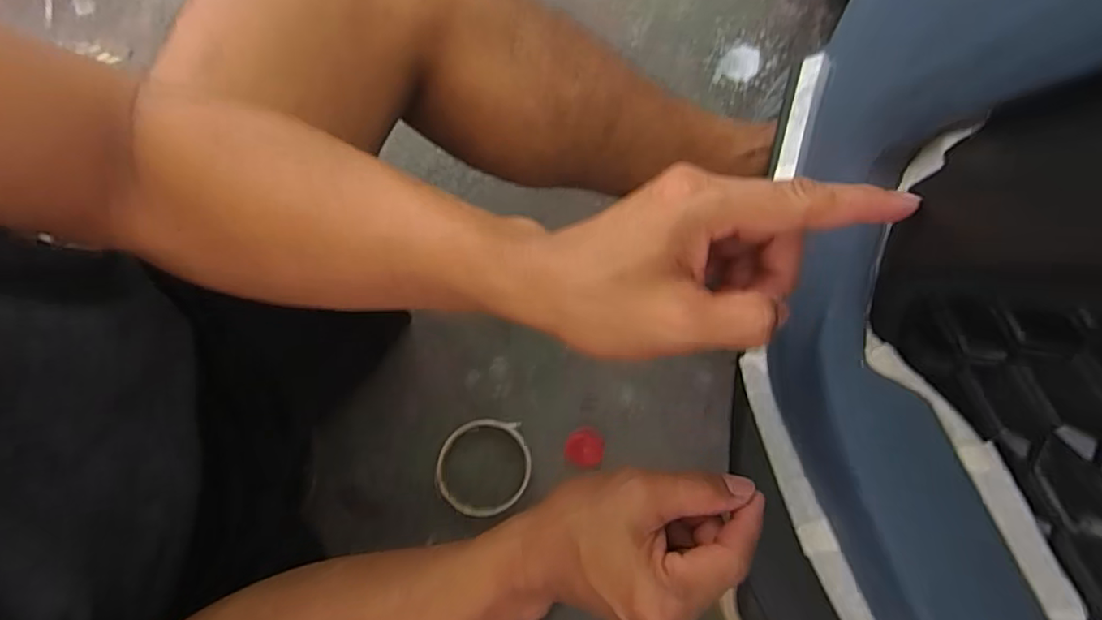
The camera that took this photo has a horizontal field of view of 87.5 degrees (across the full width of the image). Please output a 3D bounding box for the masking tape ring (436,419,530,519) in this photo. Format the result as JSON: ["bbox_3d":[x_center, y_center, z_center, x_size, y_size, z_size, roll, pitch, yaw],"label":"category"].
[{"bbox_3d":[-0.061,0.140,0.514,0.086,0.019,0.081,0,78,2],"label":"masking tape ring"}]

